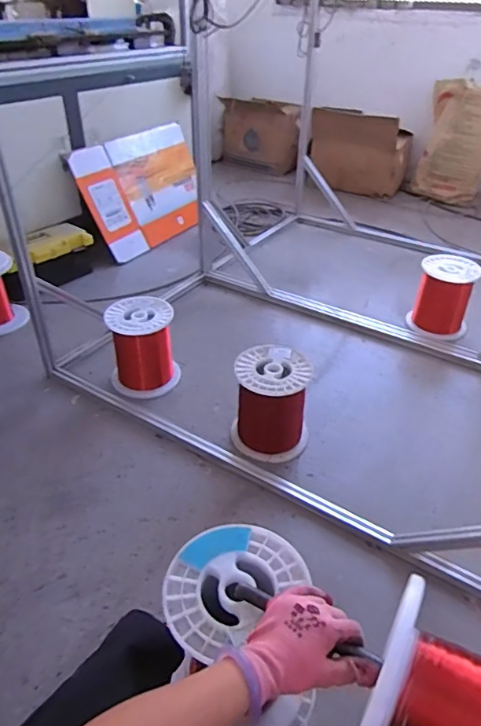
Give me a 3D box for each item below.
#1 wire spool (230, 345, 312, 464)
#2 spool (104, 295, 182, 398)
[{"bbox_3d":[0.083,0.108,1.370,0.205,0.239,0.206,4,38,4],"label":"wire spool"},{"bbox_3d":[-0.300,-0.047,1.564,0.199,0.252,0.200,0,38,0],"label":"spool"}]

